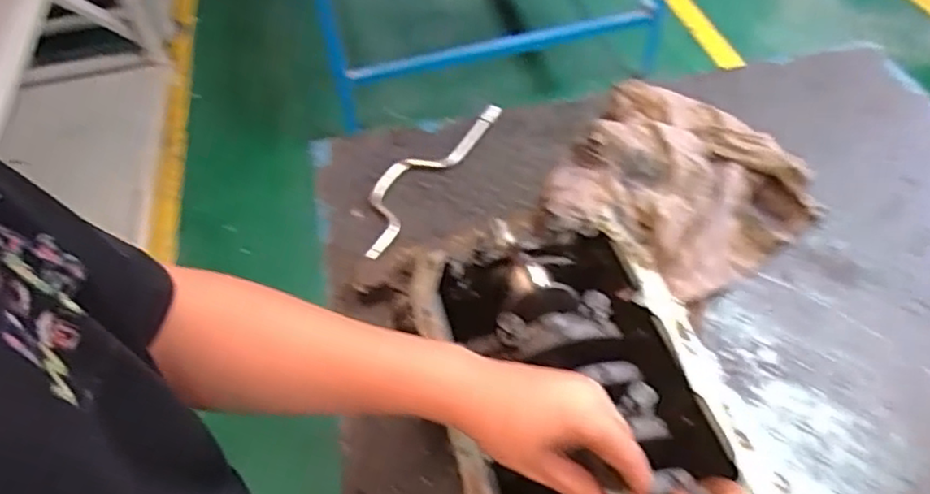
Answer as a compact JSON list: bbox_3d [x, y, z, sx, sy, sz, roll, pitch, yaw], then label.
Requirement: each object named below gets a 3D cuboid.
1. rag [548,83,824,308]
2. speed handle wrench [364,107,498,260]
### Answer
[{"bbox_3d":[0.329,-0.098,0.993,0.367,0.085,0.413,27,58,25],"label":"rag"},{"bbox_3d":[-0.073,-0.128,1.081,0.091,0.023,0.373,23,57,22],"label":"speed handle wrench"}]

